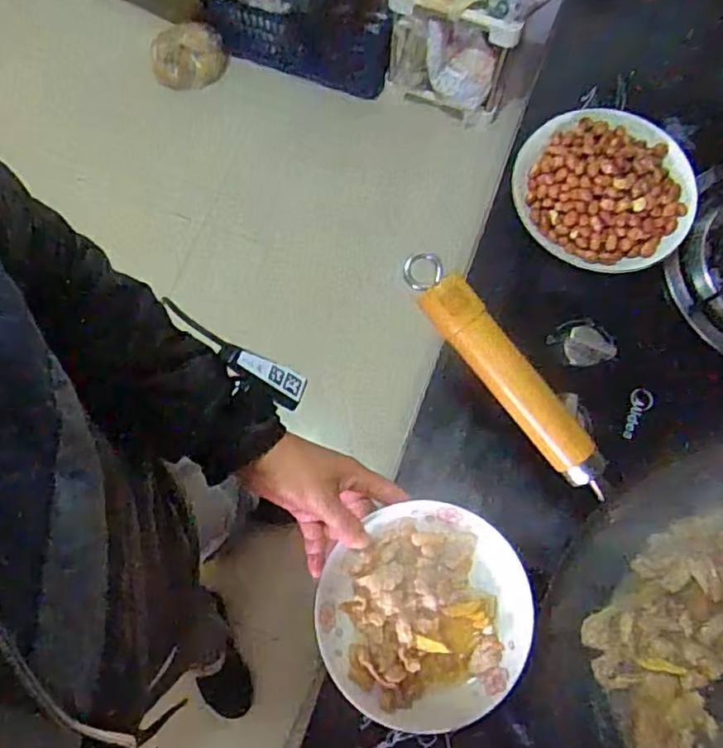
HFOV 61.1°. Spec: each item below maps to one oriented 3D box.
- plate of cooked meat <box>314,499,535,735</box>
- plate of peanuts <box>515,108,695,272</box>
[{"bbox_3d":[0.054,0.197,0.507,0.173,0.022,0.165,0,74,1],"label":"plate of cooked meat"},{"bbox_3d":[0.240,-0.185,0.603,0.170,0.038,0.161,0,74,1],"label":"plate of peanuts"}]

